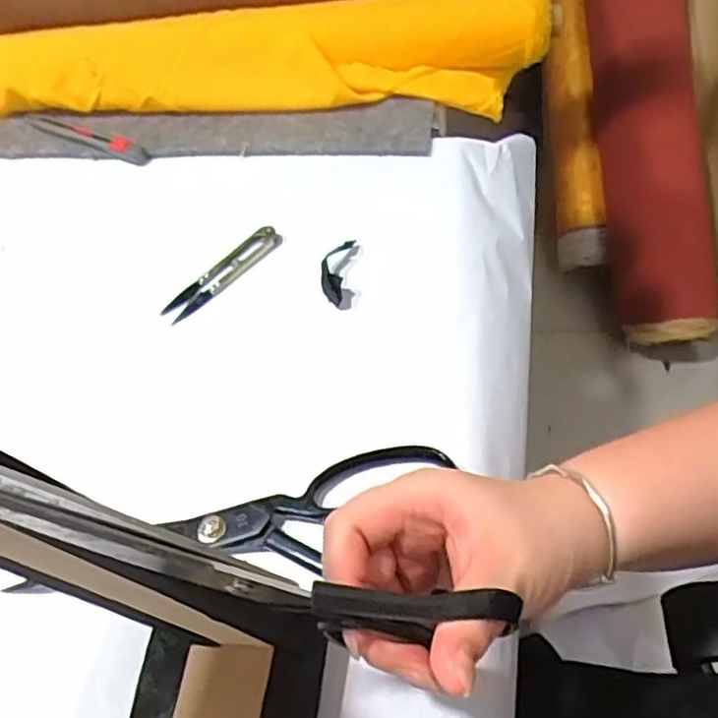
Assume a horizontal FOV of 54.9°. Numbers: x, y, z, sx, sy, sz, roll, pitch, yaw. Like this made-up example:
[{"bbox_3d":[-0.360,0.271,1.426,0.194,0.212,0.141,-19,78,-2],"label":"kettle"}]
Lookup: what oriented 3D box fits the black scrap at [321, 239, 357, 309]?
[{"bbox_3d":[-0.016,-0.066,0.486,0.018,0.015,0.060,6,56,8],"label":"black scrap"}]

